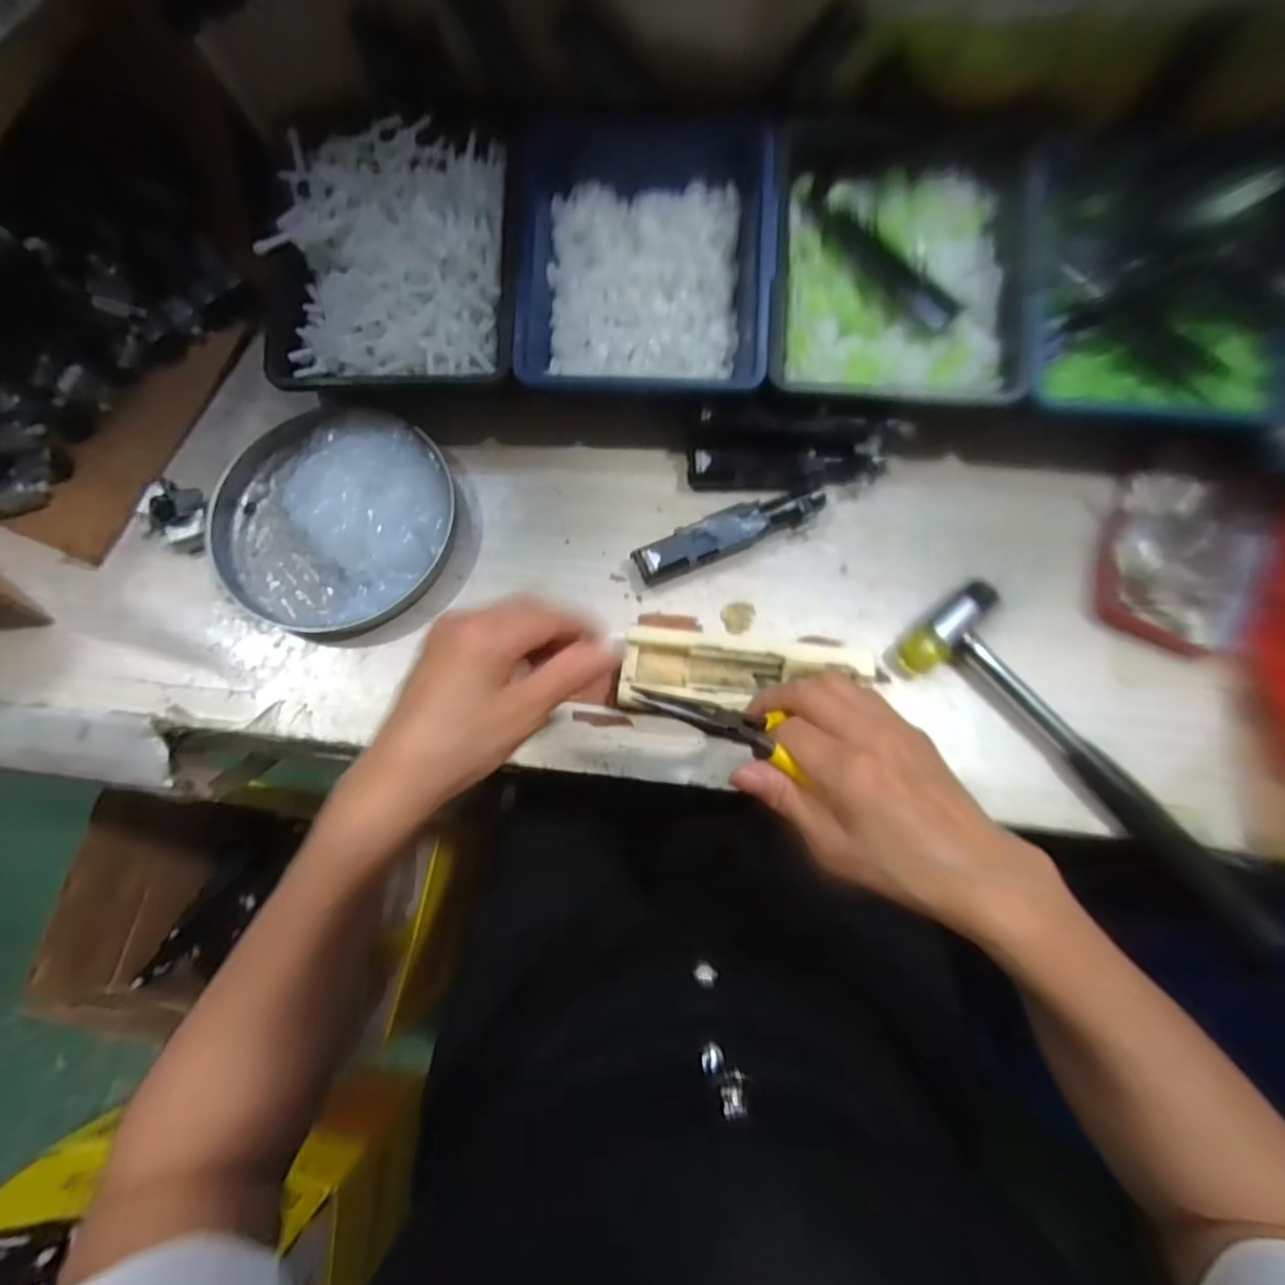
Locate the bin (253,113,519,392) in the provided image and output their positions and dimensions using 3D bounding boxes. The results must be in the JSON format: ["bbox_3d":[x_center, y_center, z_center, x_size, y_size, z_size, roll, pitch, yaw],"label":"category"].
[{"bbox_3d":[-0.148,-0.225,0.387,0.145,0.058,0.146,0,76,1],"label":"bin"}]

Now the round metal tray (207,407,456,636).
[{"bbox_3d":[-0.190,-0.078,0.391,0.143,0.025,0.139,0,76,1],"label":"round metal tray"}]

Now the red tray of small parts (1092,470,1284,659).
[{"bbox_3d":[0.319,-0.051,0.377,0.082,0.023,0.109,19,77,5],"label":"red tray of small parts"}]

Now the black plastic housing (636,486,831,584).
[{"bbox_3d":[0.052,-0.065,0.388,0.117,0.021,0.025,-23,77,-5],"label":"black plastic housing"}]

